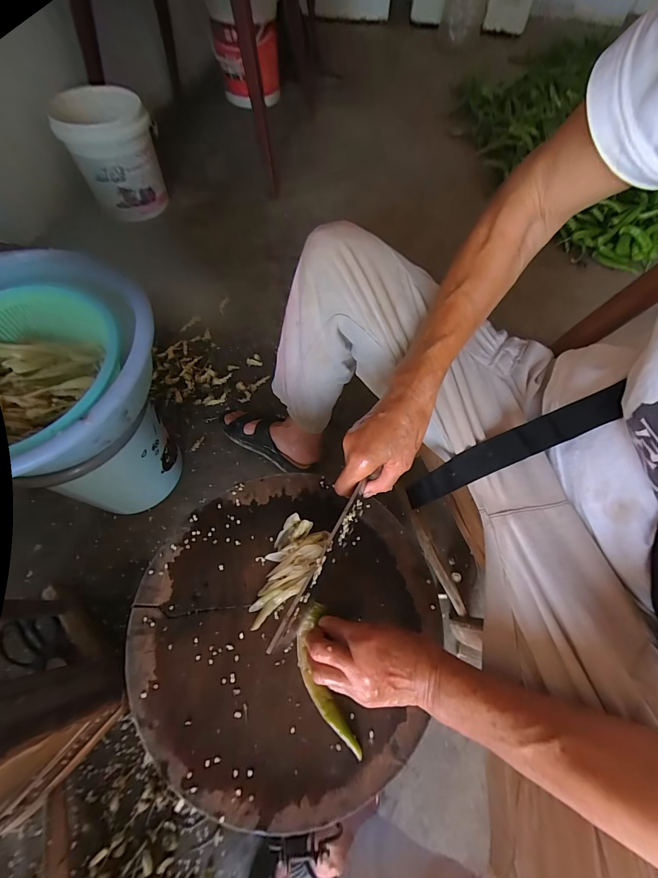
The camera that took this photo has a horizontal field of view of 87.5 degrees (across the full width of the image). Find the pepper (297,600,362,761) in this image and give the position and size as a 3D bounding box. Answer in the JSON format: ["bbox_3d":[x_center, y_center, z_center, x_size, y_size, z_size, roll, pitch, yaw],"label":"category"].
[{"bbox_3d":[-0.006,0.259,0.371,0.043,0.015,0.145,-16,66,-10],"label":"pepper"}]

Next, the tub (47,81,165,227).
[{"bbox_3d":[-0.601,-0.814,0.974,0.223,0.274,0.184,-23,67,-13],"label":"tub"}]

